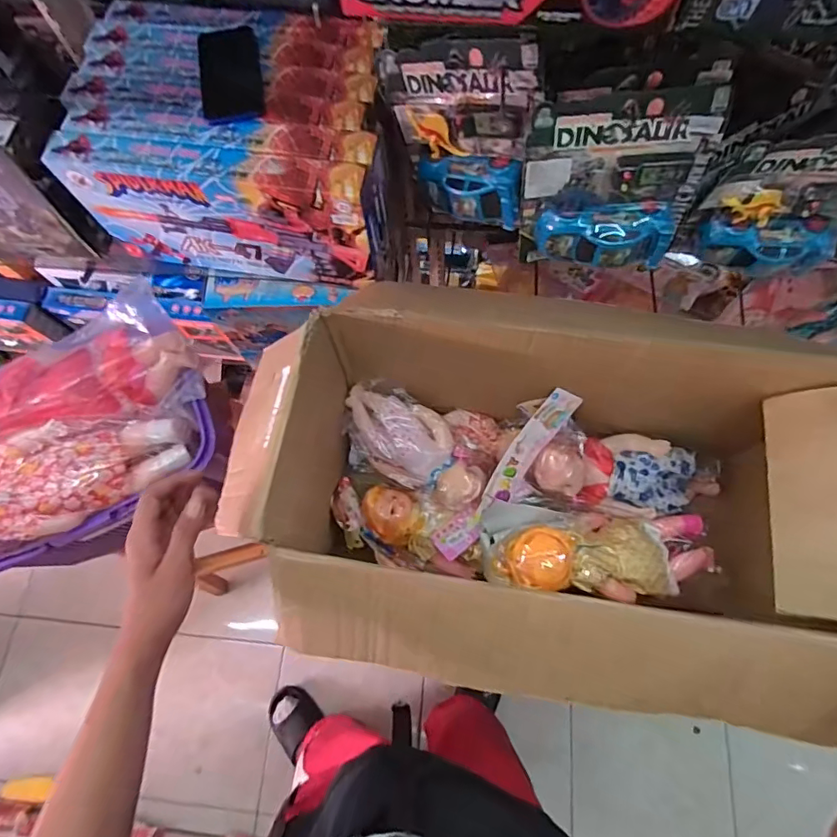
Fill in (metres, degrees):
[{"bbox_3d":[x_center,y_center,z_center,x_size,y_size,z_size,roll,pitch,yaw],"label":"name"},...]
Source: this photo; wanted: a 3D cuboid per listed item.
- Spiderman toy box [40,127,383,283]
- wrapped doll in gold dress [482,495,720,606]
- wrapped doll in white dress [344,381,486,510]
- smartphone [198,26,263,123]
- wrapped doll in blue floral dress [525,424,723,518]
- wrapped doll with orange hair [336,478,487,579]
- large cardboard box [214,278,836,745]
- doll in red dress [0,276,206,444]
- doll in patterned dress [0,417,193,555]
[{"bbox_3d":[-0.254,-0.277,0.689,0.390,0.185,0.051,9,71,6],"label":"Spiderman toy box"},{"bbox_3d":[0.265,0.195,0.741,0.335,0.073,0.122,2,71,3],"label":"wrapped doll in gold dress"},{"bbox_3d":[-0.004,0.044,0.774,0.229,0.099,0.112,24,73,11],"label":"wrapped doll in white dress"},{"bbox_3d":[-0.243,-0.447,0.648,0.076,0.013,0.156,-11,70,-1],"label":"smartphone"},{"bbox_3d":[0.326,0.087,0.787,0.308,0.062,0.122,8,92,-9],"label":"wrapped doll in blue floral dress"},{"bbox_3d":[-0.017,0.171,0.782,0.231,0.066,0.117,7,71,5],"label":"wrapped doll with orange hair"},{"bbox_3d":[0.139,0.124,0.650,0.707,0.328,0.386,10,71,6],"label":"large cardboard box"},{"bbox_3d":[-0.493,-0.029,0.673,0.364,0.080,0.172,-26,71,-7],"label":"doll in red dress"},{"bbox_3d":[-0.485,0.085,0.632,0.369,0.079,0.117,-18,70,-19],"label":"doll in patterned dress"}]

